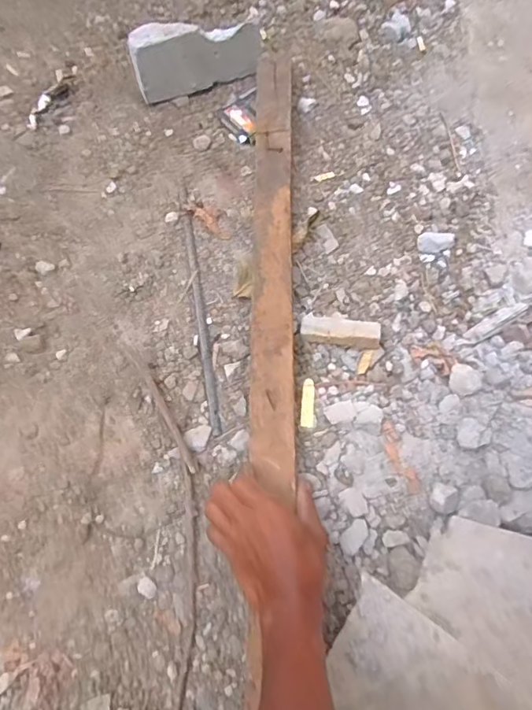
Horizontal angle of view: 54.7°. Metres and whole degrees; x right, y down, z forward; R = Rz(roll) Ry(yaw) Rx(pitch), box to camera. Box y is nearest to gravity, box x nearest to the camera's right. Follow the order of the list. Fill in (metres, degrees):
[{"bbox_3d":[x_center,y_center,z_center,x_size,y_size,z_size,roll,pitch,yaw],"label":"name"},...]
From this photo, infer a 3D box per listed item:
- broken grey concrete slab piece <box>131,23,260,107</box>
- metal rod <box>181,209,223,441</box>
[{"bbox_3d":[-0.104,-0.460,0.798,0.201,0.099,0.044,-13,69,-8],"label":"broken grey concrete slab piece"},{"bbox_3d":[-0.085,-0.051,0.672,0.013,0.008,0.315,-9,69,-6],"label":"metal rod"}]

